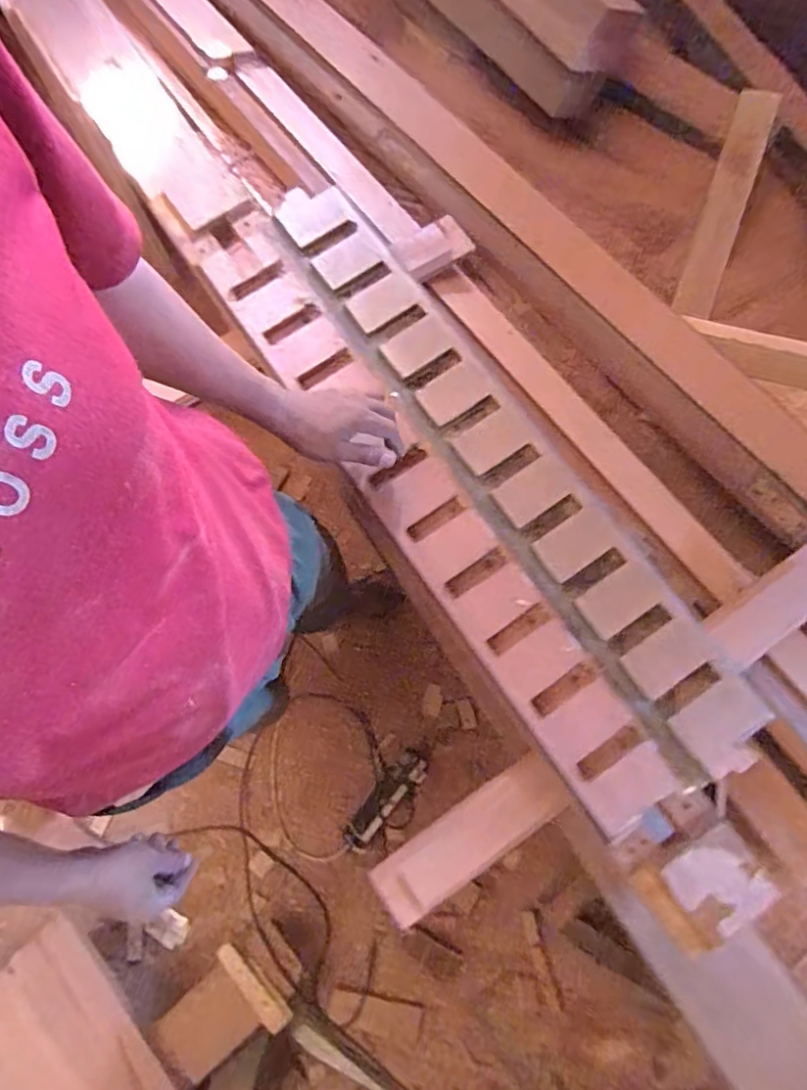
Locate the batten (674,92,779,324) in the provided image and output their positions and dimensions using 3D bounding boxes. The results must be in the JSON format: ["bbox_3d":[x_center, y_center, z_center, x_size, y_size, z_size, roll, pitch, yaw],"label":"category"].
[{"bbox_3d":[0.539,-0.554,0.967,0.067,0.329,0.030,7,49,10],"label":"batten"}]

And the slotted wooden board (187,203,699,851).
[{"bbox_3d":[0.001,-0.080,0.718,0.127,0.027,0.928,-33,78,-7],"label":"slotted wooden board"}]

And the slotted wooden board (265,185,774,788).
[{"bbox_3d":[0.099,-0.135,0.718,0.134,0.050,0.929,-35,81,-7],"label":"slotted wooden board"}]

